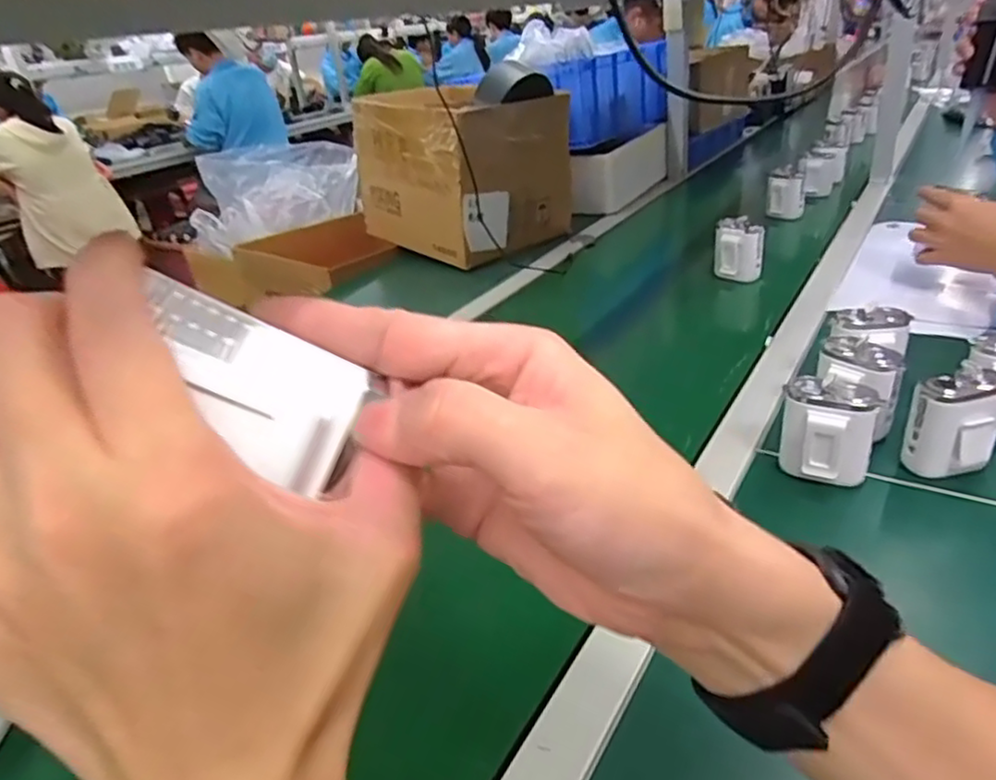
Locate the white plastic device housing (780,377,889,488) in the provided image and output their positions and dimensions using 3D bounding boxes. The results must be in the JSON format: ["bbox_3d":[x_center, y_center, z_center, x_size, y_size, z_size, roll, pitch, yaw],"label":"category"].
[{"bbox_3d":[0.277,0.039,0.550,0.068,0.089,0.041,7,32,24],"label":"white plastic device housing"}]

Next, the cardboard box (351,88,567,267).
[{"bbox_3d":[-0.064,-0.424,1.272,0.276,0.267,0.360,-29,36,-34],"label":"cardboard box"}]

